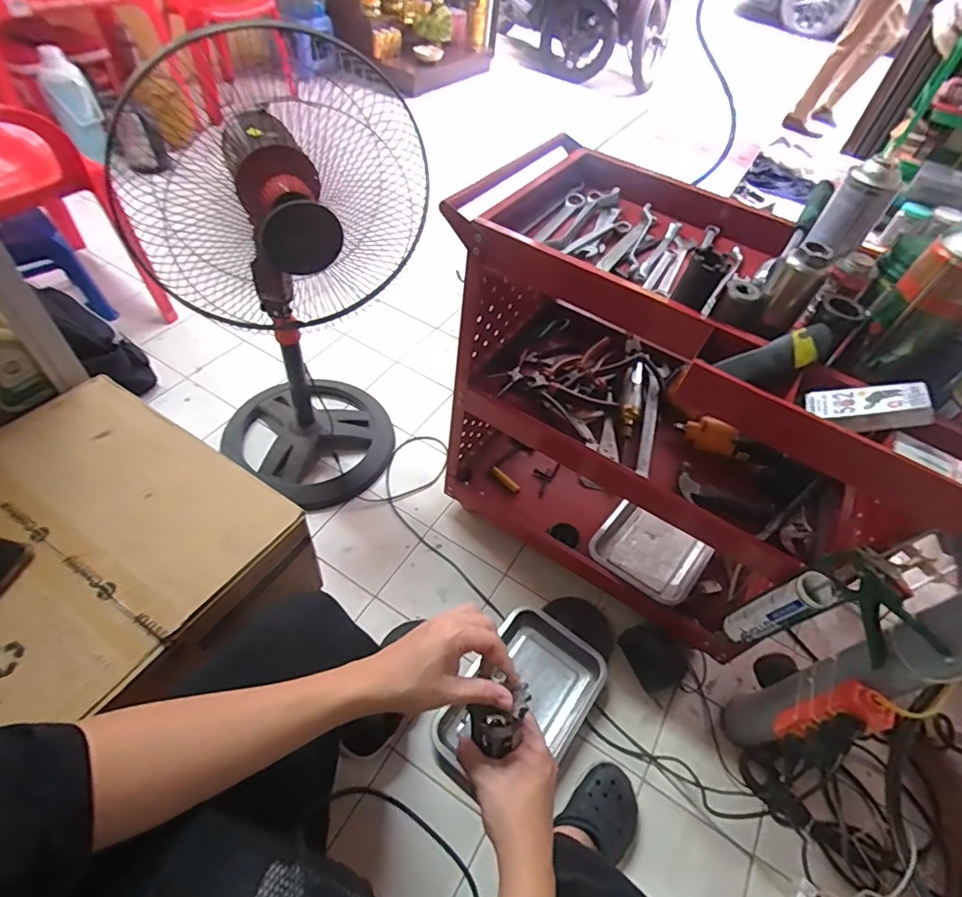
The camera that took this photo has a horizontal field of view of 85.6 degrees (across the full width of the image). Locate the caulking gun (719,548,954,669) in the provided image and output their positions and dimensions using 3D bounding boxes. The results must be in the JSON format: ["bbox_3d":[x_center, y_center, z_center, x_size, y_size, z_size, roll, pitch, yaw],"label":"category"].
[{"bbox_3d":[0.484,0.253,0.737,0.052,0.292,0.162,-31,61,-28],"label":"caulking gun"}]

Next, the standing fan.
[{"bbox_3d":[-0.358,-0.262,0.983,0.371,0.827,0.377,-33,62,-29],"label":"standing fan"}]

